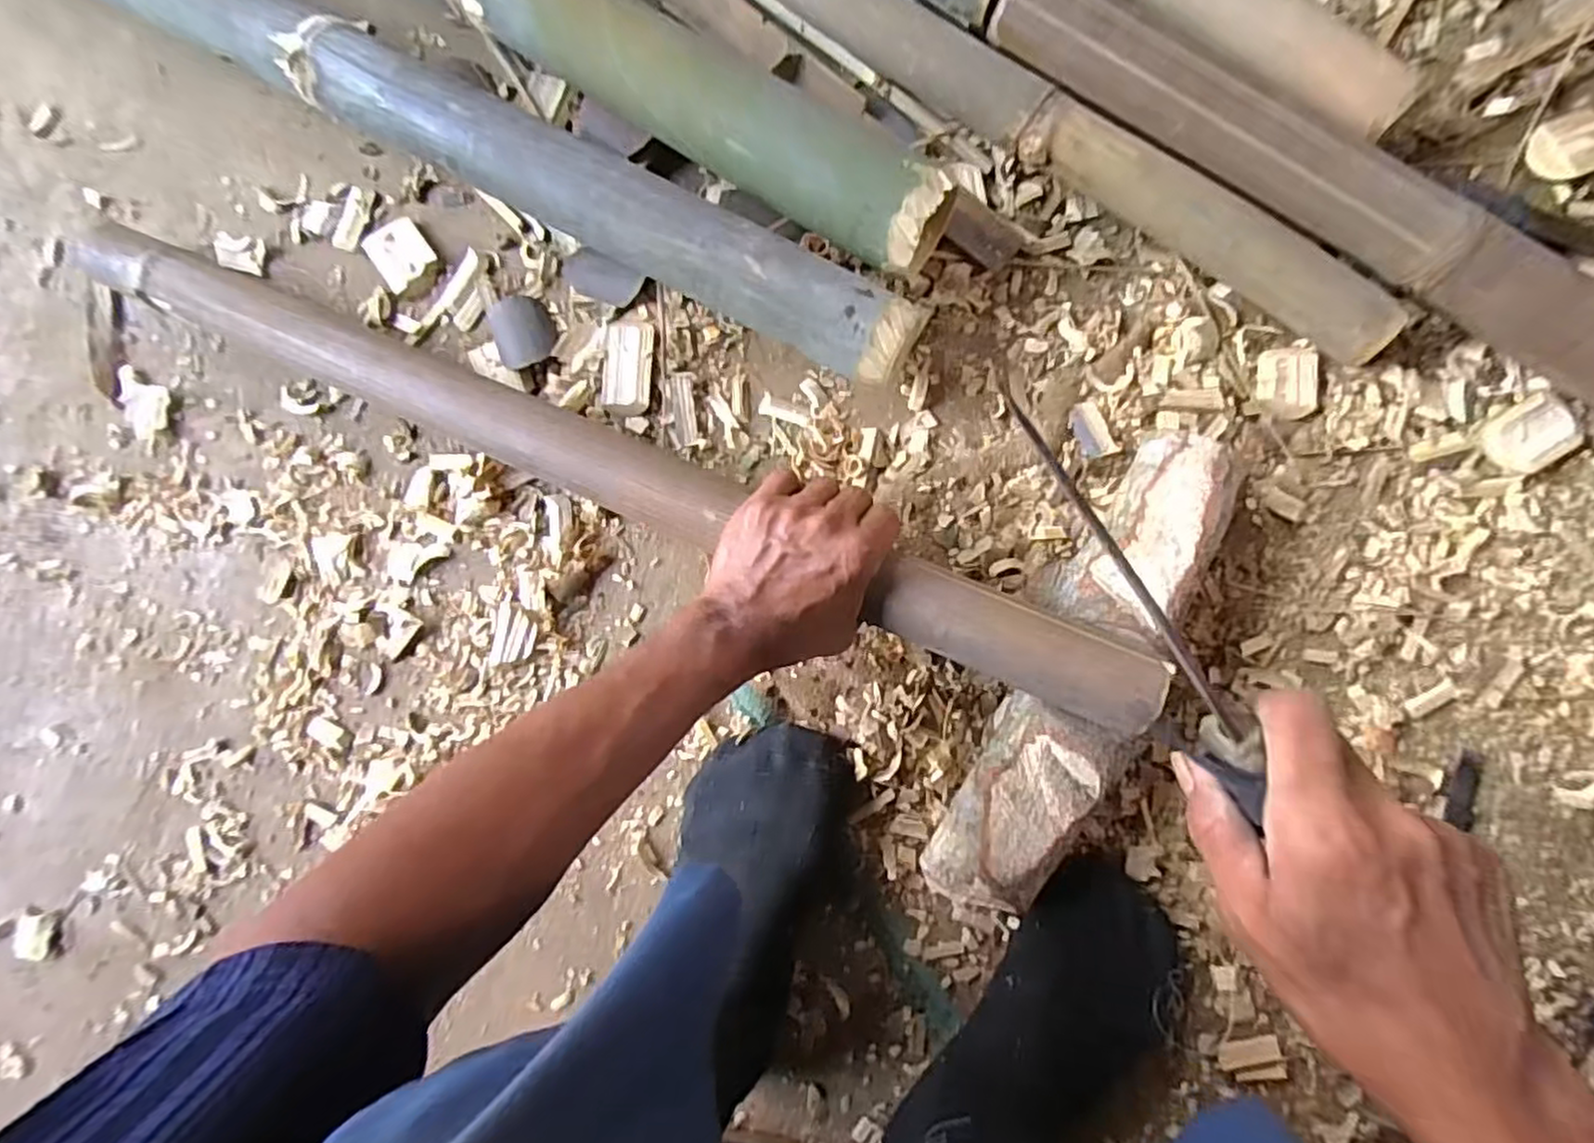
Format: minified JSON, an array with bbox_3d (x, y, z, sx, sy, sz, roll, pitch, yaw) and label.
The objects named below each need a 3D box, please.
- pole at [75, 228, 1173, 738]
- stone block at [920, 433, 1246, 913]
[{"bbox_3d":[-0.145,-0.081,0.478,0.783,0.041,0.057,24,88,9],"label":"pole"},{"bbox_3d":[0.186,0.067,0.467,0.091,0.058,0.324,23,88,6],"label":"stone block"}]

